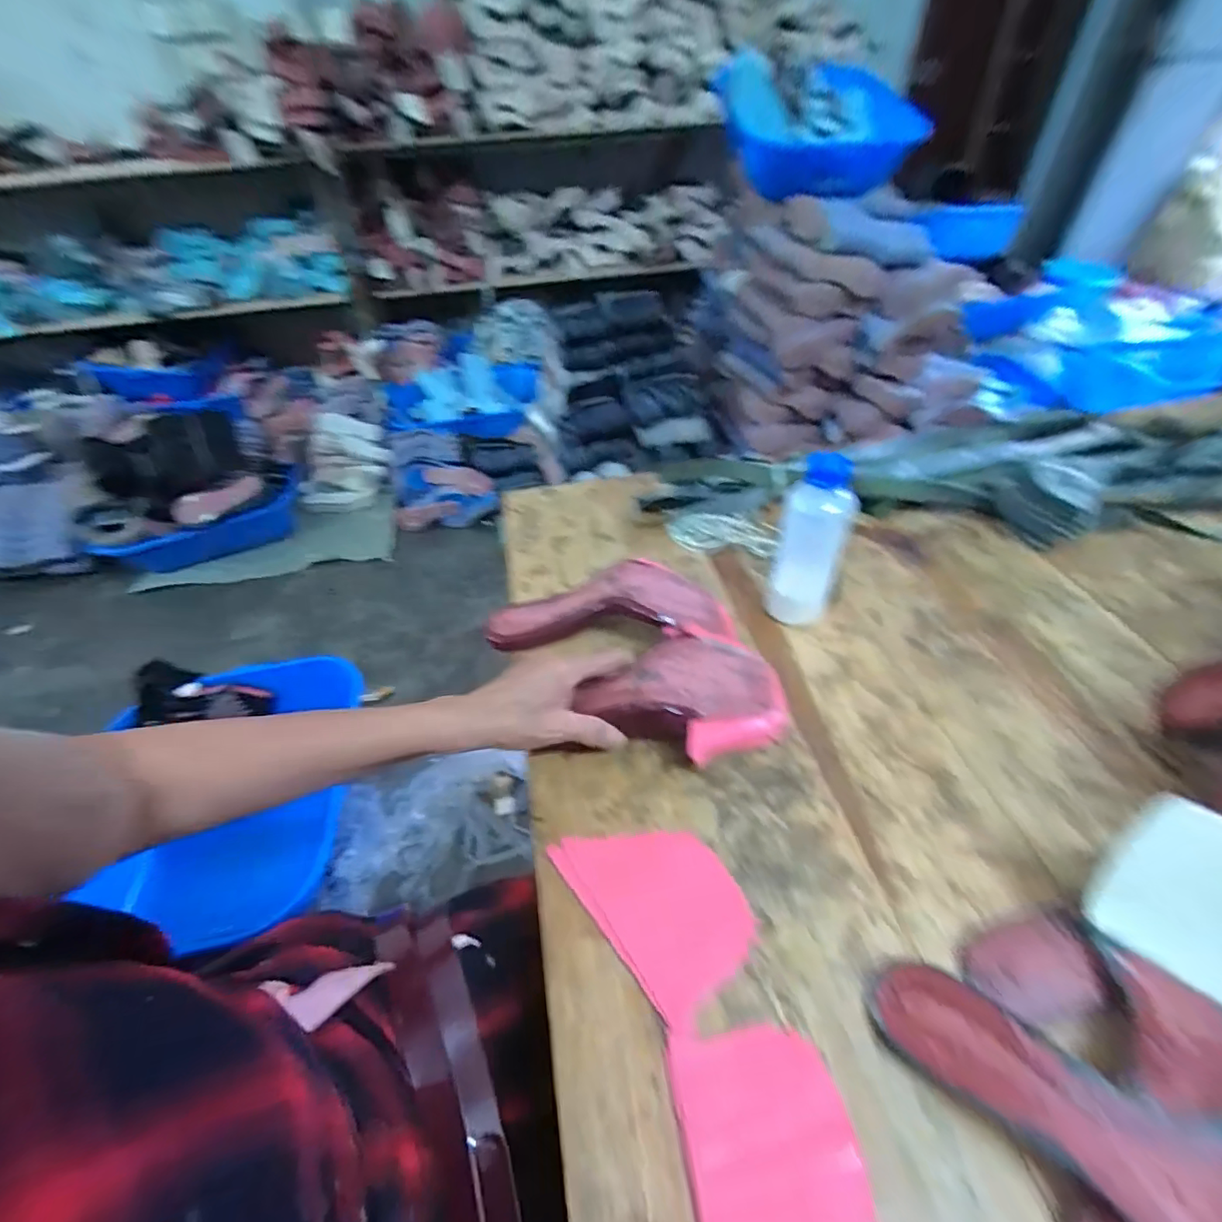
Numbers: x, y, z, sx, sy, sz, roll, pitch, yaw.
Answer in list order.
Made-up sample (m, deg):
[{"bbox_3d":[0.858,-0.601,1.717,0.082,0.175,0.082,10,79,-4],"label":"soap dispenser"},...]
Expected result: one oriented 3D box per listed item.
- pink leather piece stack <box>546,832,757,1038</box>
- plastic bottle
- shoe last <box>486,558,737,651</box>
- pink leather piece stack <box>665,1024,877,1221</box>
[{"bbox_3d":[0.034,0.198,0.388,0.095,0.006,0.133,-30,50,-26],"label":"pink leather piece stack"},{"bbox_3d":[0.192,-0.061,0.527,0.059,0.174,0.047,17,46,19],"label":"plastic bottle"},{"bbox_3d":[-0.002,-0.002,0.555,0.242,0.062,0.086,-7,43,-1],"label":"shoe last"},{"bbox_3d":[0.087,0.297,0.284,0.090,0.006,0.130,-8,43,-6],"label":"pink leather piece stack"}]

